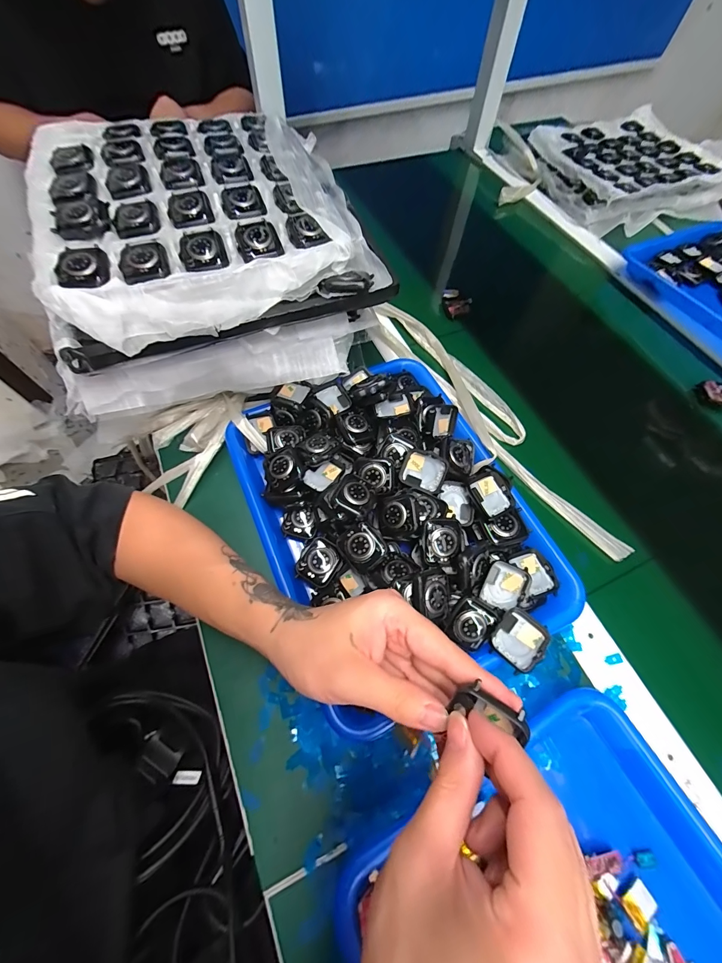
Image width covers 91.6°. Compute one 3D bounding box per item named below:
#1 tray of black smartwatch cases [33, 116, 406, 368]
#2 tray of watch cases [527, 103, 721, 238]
[{"bbox_3d":[-0.168,-0.289,0.374,0.302,0.059,0.338,-19,65,-11],"label":"tray of black smartwatch cases"},{"bbox_3d":[0.525,-0.612,0.690,0.346,0.066,0.277,-21,65,-11],"label":"tray of watch cases"}]

